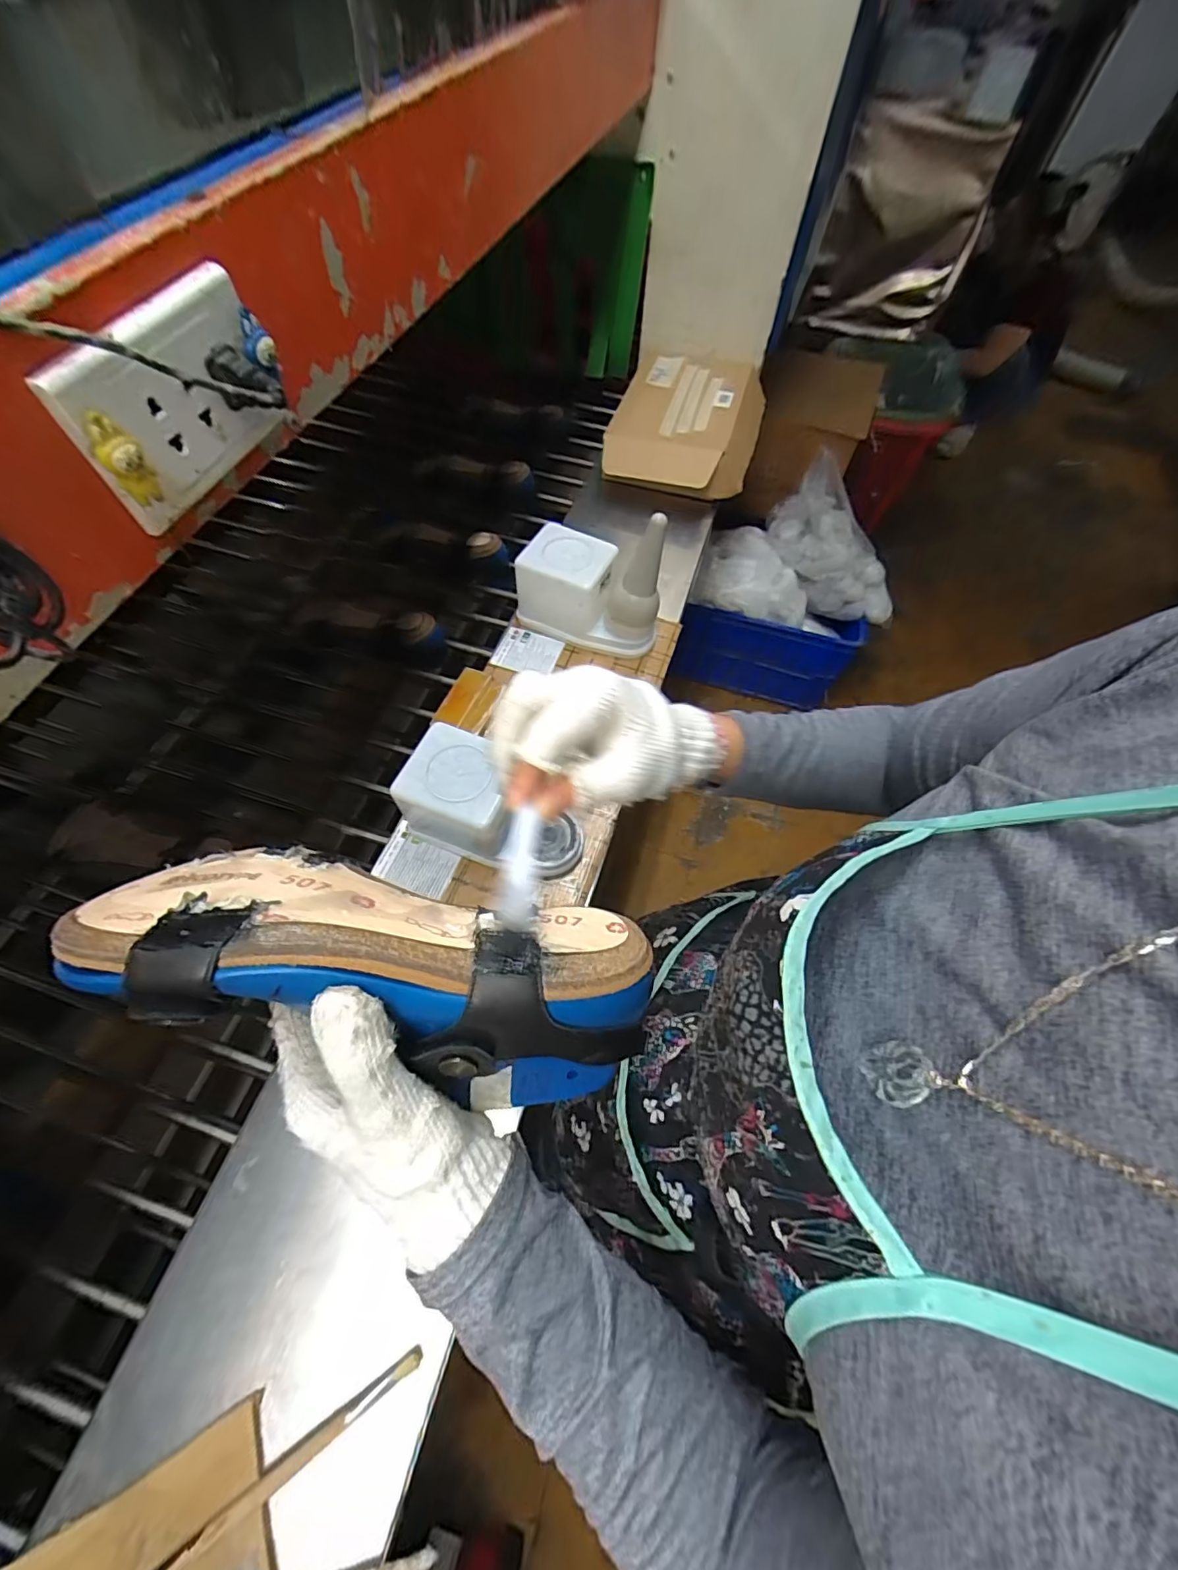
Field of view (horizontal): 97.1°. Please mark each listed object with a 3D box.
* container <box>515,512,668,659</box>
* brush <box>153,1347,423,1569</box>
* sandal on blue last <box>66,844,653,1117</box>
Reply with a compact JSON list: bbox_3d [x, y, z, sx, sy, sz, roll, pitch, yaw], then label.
[{"bbox_3d":[0.004,-0.267,0.682,0.190,0.154,0.096,23,64,10],"label":"container"},{"bbox_3d":[-0.243,0.498,0.353,0.278,0.010,0.012,-30,67,-16],"label":"brush"},{"bbox_3d":[-0.088,0.082,0.234,0.235,0.072,0.086,18,62,-11],"label":"sandal on blue last"}]

